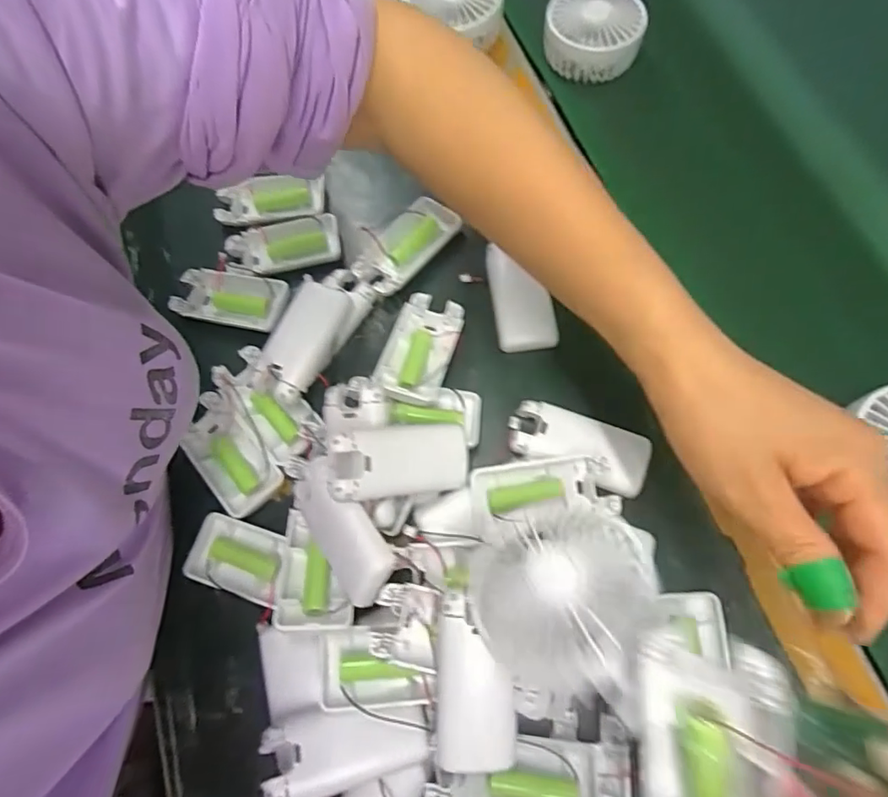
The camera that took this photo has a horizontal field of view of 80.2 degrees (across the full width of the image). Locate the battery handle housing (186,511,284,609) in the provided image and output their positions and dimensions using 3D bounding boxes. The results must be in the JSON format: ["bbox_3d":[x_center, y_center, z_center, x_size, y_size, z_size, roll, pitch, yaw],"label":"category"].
[{"bbox_3d":[-0.144,0.111,0.368,0.067,0.017,0.045,17,72,8],"label":"battery handle housing"}]

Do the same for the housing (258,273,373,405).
[{"bbox_3d":[-0.100,-0.054,0.405,0.045,0.025,0.115,26,74,11],"label":"housing"}]

